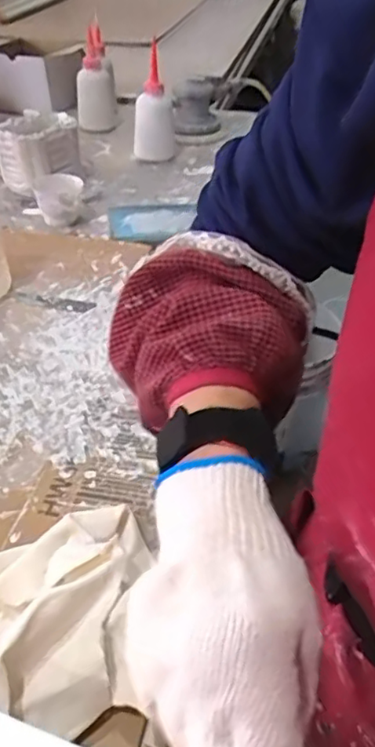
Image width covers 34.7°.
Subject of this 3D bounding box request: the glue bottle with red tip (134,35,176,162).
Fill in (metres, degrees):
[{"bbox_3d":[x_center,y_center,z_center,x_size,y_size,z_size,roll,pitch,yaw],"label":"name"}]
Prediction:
[{"bbox_3d":[-0.051,-0.413,0.947,0.066,0.141,0.061,2,40,0],"label":"glue bottle with red tip"}]

